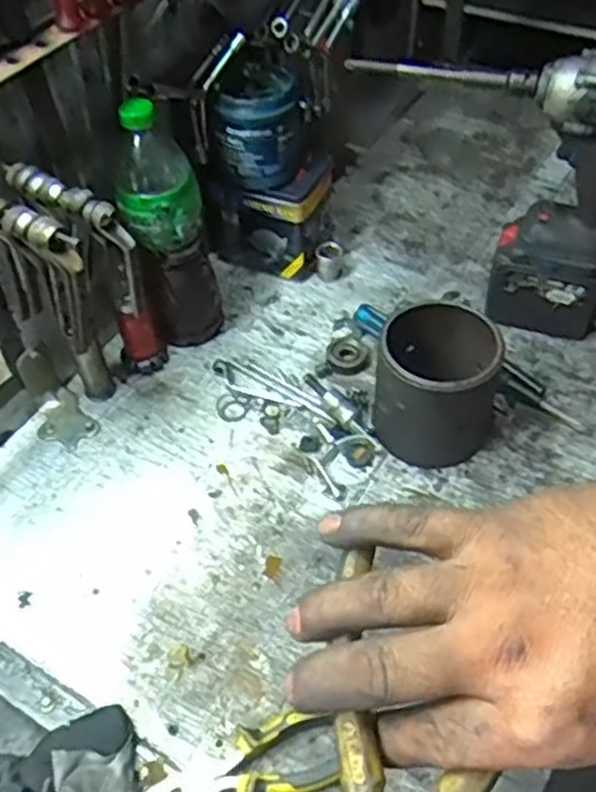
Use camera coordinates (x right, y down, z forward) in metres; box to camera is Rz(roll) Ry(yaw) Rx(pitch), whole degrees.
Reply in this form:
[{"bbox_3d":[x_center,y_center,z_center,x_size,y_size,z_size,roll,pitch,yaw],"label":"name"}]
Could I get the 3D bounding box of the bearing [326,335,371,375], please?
[{"bbox_3d":[0.055,-0.047,0.820,0.046,0.015,0.053,0,49,3],"label":"bearing"}]

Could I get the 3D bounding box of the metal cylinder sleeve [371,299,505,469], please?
[{"bbox_3d":[0.132,-0.007,0.711,0.107,0.123,0.099,-1,49,1],"label":"metal cylinder sleeve"}]

